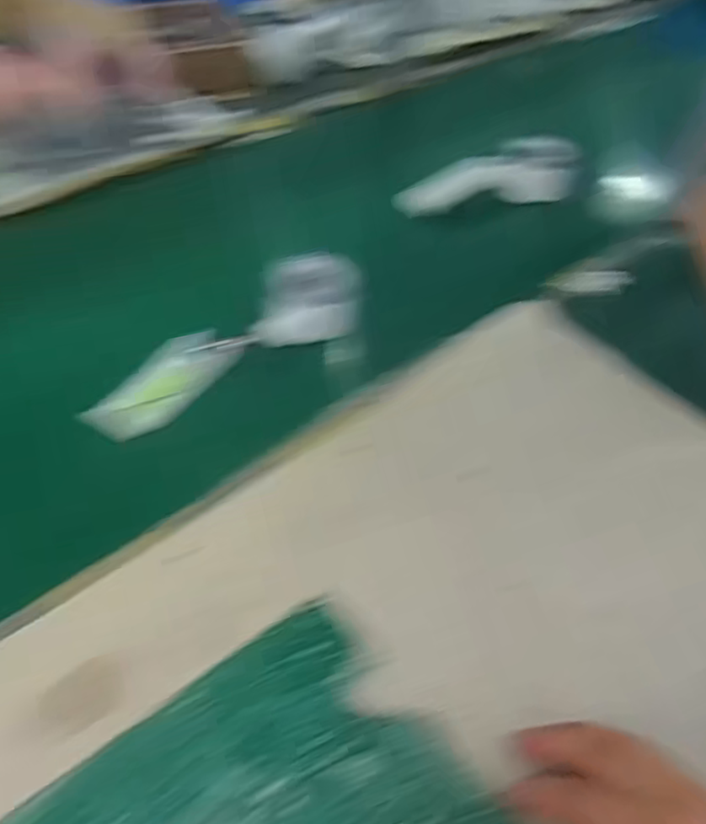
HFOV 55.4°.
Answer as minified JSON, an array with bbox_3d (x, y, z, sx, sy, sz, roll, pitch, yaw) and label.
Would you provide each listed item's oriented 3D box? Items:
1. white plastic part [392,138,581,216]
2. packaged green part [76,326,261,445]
[{"bbox_3d":[0.153,-0.262,0.739,0.205,0.062,0.051,-14,52,-17],"label":"white plastic part"},{"bbox_3d":[-0.140,-0.023,0.515,0.051,0.017,0.132,26,52,17],"label":"packaged green part"}]

